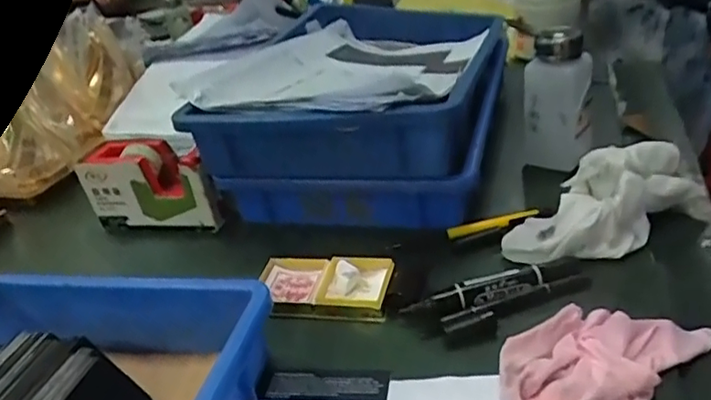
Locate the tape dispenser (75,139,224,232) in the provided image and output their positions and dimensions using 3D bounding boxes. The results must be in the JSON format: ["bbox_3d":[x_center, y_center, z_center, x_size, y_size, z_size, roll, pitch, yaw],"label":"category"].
[{"bbox_3d":[-0.198,-0.016,0.589,0.142,0.075,0.051,-1,33,16],"label":"tape dispenser"}]

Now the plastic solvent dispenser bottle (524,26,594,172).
[{"bbox_3d":[0.183,-0.095,0.535,0.055,0.122,0.043,1,33,18],"label":"plastic solvent dispenser bottle"}]

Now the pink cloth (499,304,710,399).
[{"bbox_3d":[0.155,0.092,0.360,0.135,0.026,0.072,-27,34,-24],"label":"pink cloth"}]

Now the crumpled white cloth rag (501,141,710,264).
[{"bbox_3d":[0.204,-0.003,0.471,0.171,0.058,0.083,-28,35,-25],"label":"crumpled white cloth rag"}]

